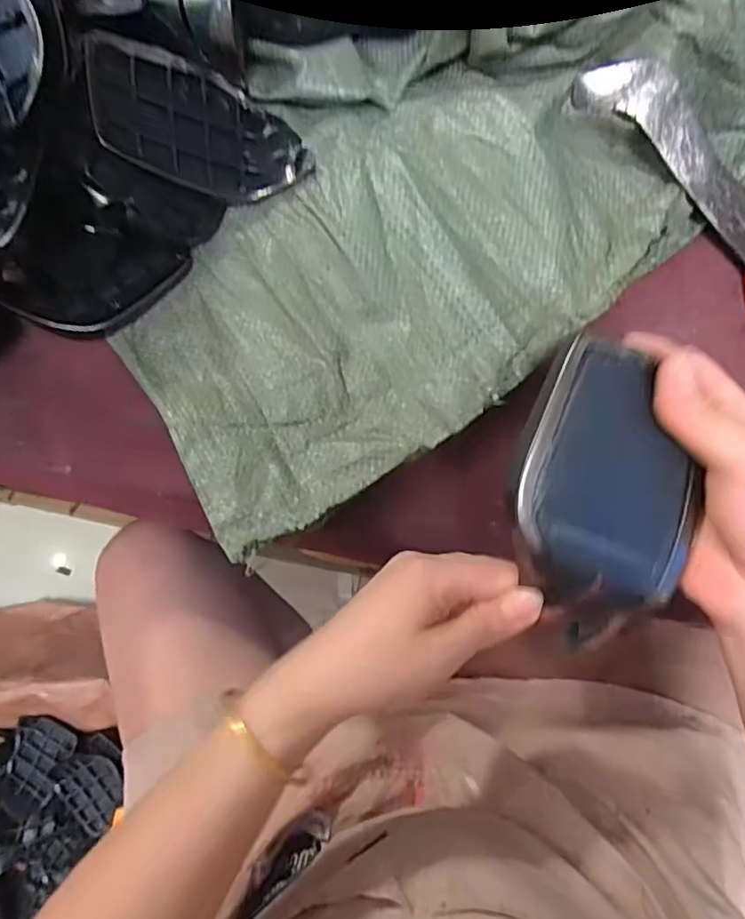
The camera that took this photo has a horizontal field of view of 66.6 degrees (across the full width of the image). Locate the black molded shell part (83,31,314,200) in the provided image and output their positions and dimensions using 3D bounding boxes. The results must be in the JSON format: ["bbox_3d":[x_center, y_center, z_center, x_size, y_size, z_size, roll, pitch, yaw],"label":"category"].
[{"bbox_3d":[-0.110,-0.221,0.369,0.134,0.037,0.075,11,90,-32],"label":"black molded shell part"}]

